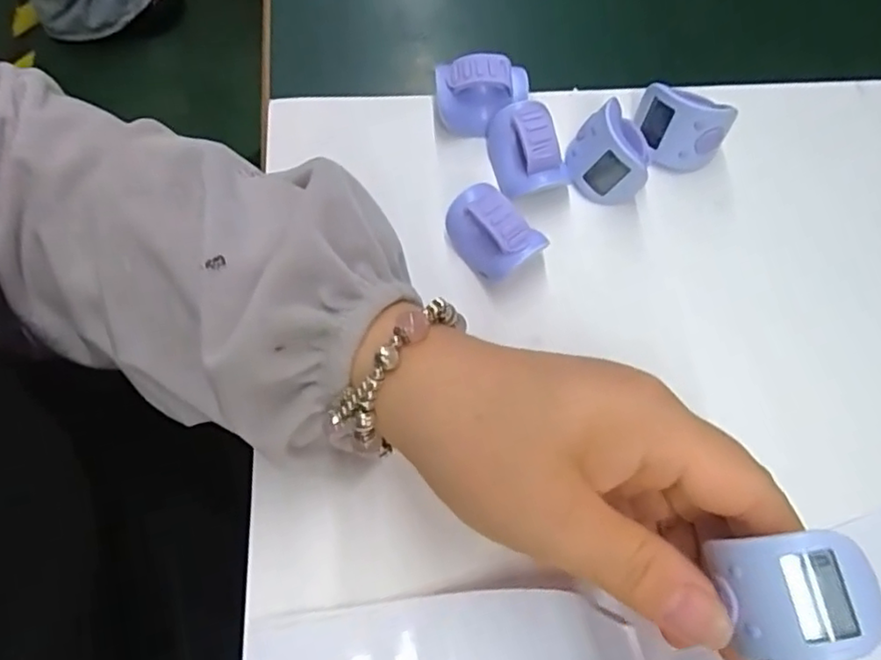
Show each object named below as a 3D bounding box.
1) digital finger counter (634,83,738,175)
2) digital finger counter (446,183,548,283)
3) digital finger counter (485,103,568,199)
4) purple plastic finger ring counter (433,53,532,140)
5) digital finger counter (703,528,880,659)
[{"bbox_3d":[0.104,-0.087,0.272,0.038,0.029,0.019,24,72,6],"label":"digital finger counter"},{"bbox_3d":[0.020,-0.038,0.259,0.040,0.033,0.023,37,74,10],"label":"digital finger counter"},{"bbox_3d":[0.036,-0.077,0.272,0.028,0.029,0.039,-17,73,-7],"label":"digital finger counter"},{"bbox_3d":[0.019,-0.105,0.281,0.041,0.034,0.019,-5,72,-3],"label":"purple plastic finger ring counter"},{"bbox_3d":[0.094,0.069,0.164,0.035,0.016,0.029,-19,72,22],"label":"digital finger counter"}]

